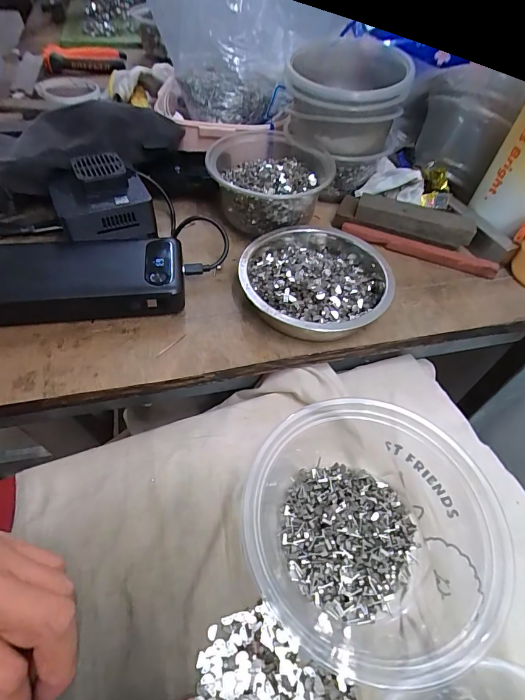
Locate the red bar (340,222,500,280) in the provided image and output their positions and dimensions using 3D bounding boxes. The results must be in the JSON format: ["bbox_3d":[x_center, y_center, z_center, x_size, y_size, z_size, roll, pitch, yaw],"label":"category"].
[{"bbox_3d":[0.148,-0.098,0.368,0.145,0.012,0.012,19,53,10],"label":"red bar"}]

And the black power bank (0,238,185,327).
[{"bbox_3d":[-0.142,-0.059,0.309,0.152,0.026,0.072,-5,53,-8],"label":"black power bank"}]

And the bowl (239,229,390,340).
[{"bbox_3d":[0.044,-0.060,0.320,0.122,0.033,0.120,2,52,-3],"label":"bowl"}]

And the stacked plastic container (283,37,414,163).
[{"bbox_3d":[0.081,-0.249,0.380,0.106,0.064,0.130,12,52,5],"label":"stacked plastic container"}]

